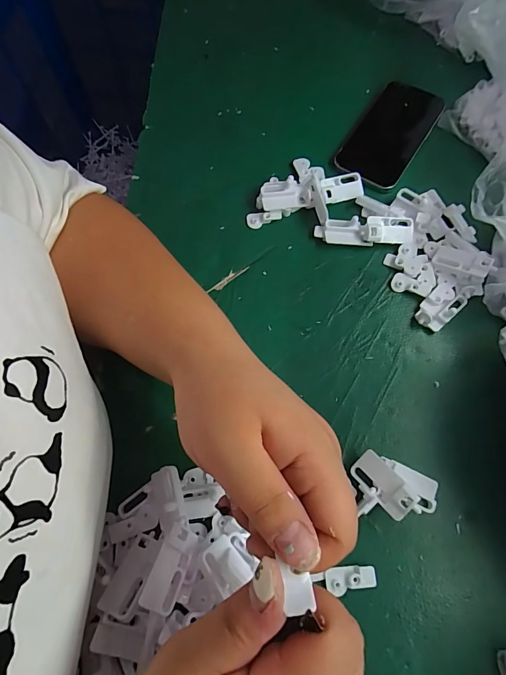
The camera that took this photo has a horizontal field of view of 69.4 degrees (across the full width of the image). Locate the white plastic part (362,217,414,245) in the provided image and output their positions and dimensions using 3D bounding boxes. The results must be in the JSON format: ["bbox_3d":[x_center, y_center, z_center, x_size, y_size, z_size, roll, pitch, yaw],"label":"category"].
[{"bbox_3d":[0.130,-0.105,0.350,0.049,0.009,0.025,4,69,1],"label":"white plastic part"}]

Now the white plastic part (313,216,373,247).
[{"bbox_3d":[0.087,-0.102,0.354,0.054,0.014,0.023,6,69,2],"label":"white plastic part"}]

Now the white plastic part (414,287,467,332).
[{"bbox_3d":[0.168,-0.027,0.328,0.047,0.013,0.029,-41,74,-14],"label":"white plastic part"}]

